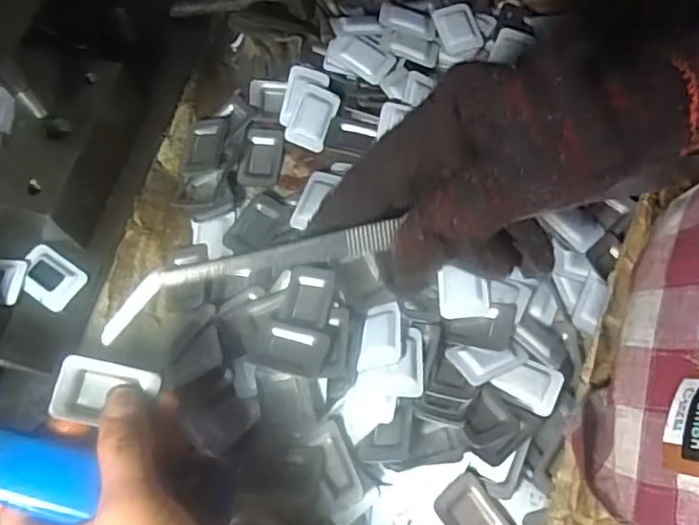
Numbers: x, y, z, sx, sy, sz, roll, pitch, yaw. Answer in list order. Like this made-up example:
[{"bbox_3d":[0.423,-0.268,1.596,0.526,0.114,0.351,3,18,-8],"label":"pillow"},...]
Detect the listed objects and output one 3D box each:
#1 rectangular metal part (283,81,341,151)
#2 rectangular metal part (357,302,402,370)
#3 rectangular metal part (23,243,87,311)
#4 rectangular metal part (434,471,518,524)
[{"bbox_3d":[-0.023,-0.093,0.388,0.025,0.004,0.040,23,84,-12],"label":"rectangular metal part"},{"bbox_3d":[0.017,0.038,0.317,0.022,0.004,0.038,-12,44,25],"label":"rectangular metal part"},{"bbox_3d":[-0.167,0.008,0.337,0.037,0.004,0.026,30,71,16],"label":"rectangular metal part"},{"bbox_3d":[0.061,0.124,0.291,0.028,0.007,0.042,-41,93,-20],"label":"rectangular metal part"}]

